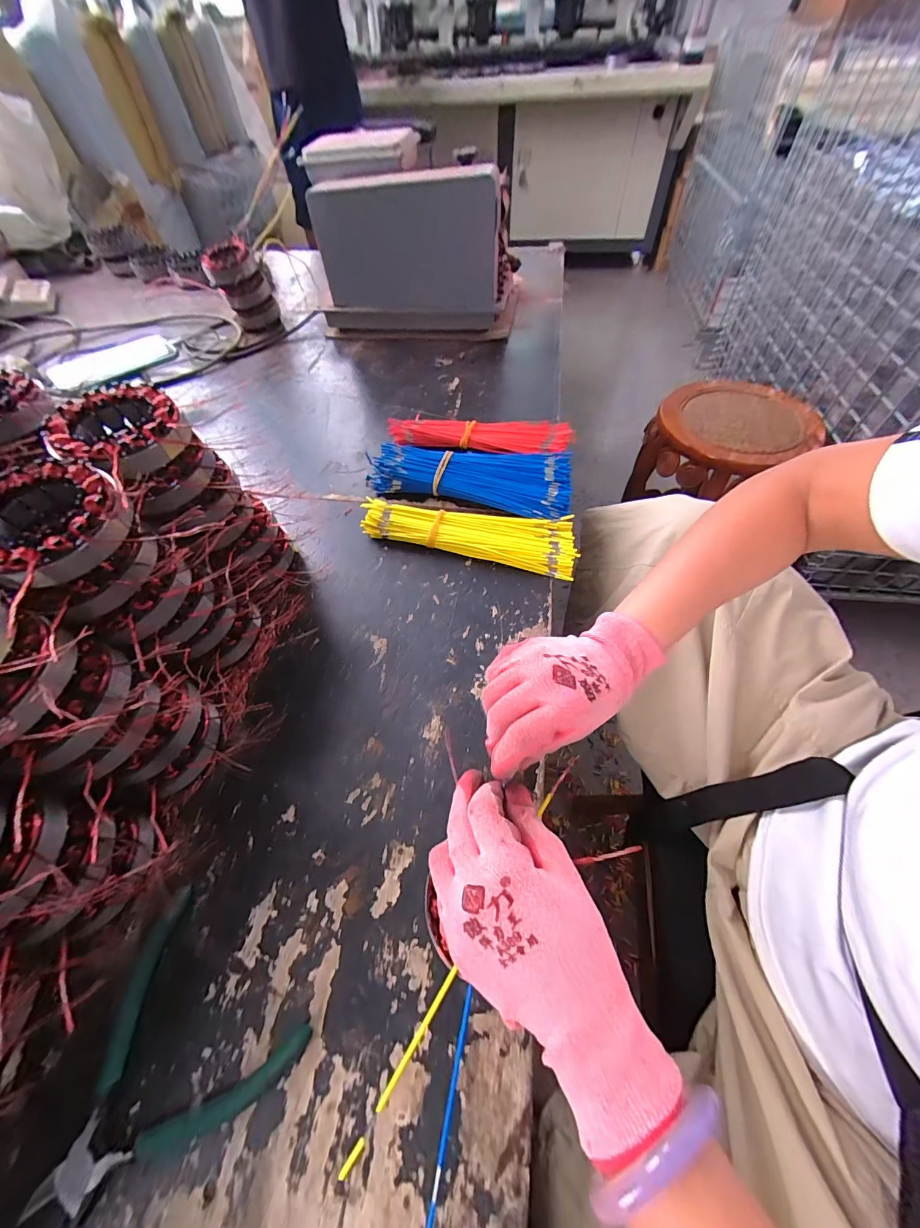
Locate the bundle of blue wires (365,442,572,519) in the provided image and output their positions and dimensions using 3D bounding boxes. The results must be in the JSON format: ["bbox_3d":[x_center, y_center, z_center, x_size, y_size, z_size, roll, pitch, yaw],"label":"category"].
[{"bbox_3d":[0.008,-0.166,0.503,0.251,0.039,0.091,8,57,7],"label":"bundle of blue wires"}]

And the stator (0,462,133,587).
[{"bbox_3d":[-0.260,-0.058,0.260,0.089,0.027,0.083,29,62,20],"label":"stator"}]

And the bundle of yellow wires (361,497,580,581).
[{"bbox_3d":[0.011,-0.096,0.464,0.239,0.028,0.070,14,58,11],"label":"bundle of yellow wires"}]

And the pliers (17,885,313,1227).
[{"bbox_3d":[-0.182,0.272,0.242,0.128,0.009,0.132,30,62,20],"label":"pliers"}]

